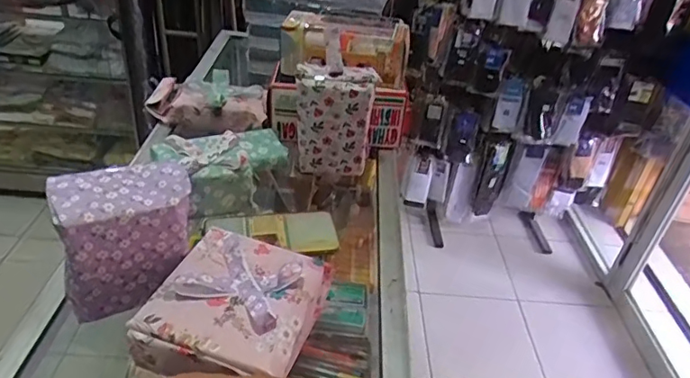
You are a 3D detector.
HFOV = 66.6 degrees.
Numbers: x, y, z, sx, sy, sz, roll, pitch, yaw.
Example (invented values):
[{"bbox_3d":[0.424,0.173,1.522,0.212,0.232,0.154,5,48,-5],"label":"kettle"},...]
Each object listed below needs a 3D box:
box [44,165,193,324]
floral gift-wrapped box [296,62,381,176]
[{"bbox_3d":[-0.213,0.044,0.515,0.117,0.115,0.076,-14,40,-27],"label":"box"},{"bbox_3d":[-0.016,-0.094,0.729,0.100,0.143,0.049,5,35,-2],"label":"floral gift-wrapped box"}]

